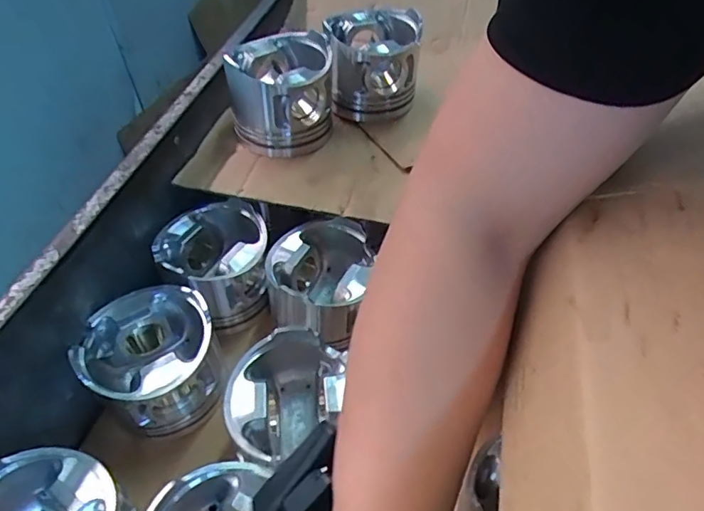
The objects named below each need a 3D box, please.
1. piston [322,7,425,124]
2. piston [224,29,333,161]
[{"bbox_3d":[0.025,-0.227,0.631,0.104,0.102,0.112,2,47,1],"label":"piston"},{"bbox_3d":[-0.079,-0.184,0.589,0.110,0.095,0.112,3,47,2],"label":"piston"}]

